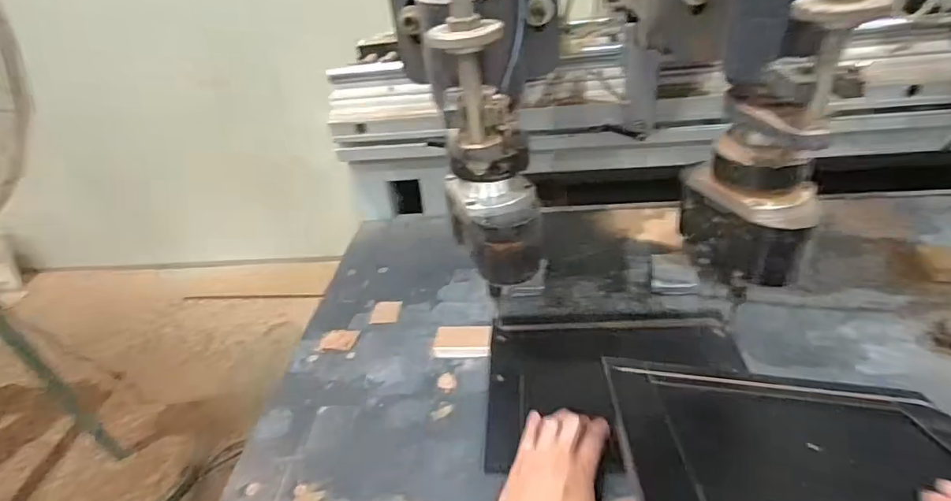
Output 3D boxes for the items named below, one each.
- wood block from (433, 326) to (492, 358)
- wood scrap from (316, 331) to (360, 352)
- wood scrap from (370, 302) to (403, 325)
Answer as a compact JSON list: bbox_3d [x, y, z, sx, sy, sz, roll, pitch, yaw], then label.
[{"bbox_3d":[-0.016,0.114,0.647,0.071,0.022,0.036,-1,36,9],"label":"wood block"},{"bbox_3d":[-0.183,0.121,0.686,0.049,0.007,0.037,-4,36,5],"label":"wood scrap"},{"bbox_3d":[-0.125,0.085,0.724,0.039,0.004,0.046,-2,36,8],"label":"wood scrap"}]

